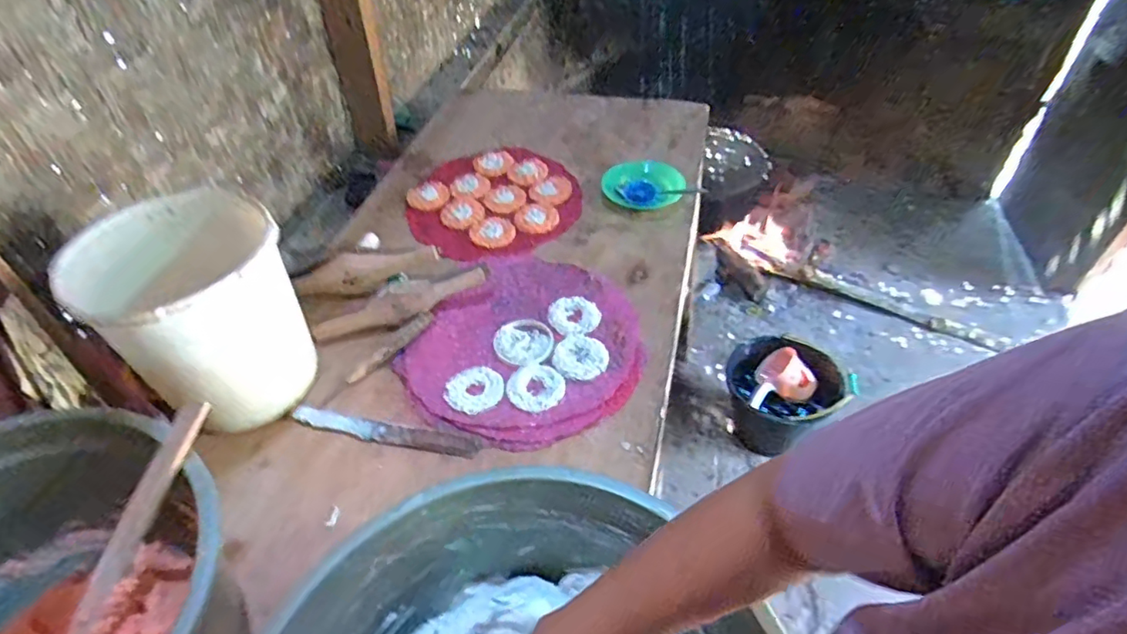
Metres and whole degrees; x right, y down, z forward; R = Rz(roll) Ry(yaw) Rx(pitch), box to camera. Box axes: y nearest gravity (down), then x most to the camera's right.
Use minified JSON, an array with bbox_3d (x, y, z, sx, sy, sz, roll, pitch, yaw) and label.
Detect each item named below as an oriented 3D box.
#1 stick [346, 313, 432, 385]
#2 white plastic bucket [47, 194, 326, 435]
[{"bbox_3d":[-0.257,0.045,0.892,0.018,0.018,0.161,26,52,26],"label":"stick"},{"bbox_3d":[-0.462,0.008,0.776,0.226,0.245,0.233,-2,45,2],"label":"white plastic bucket"}]

